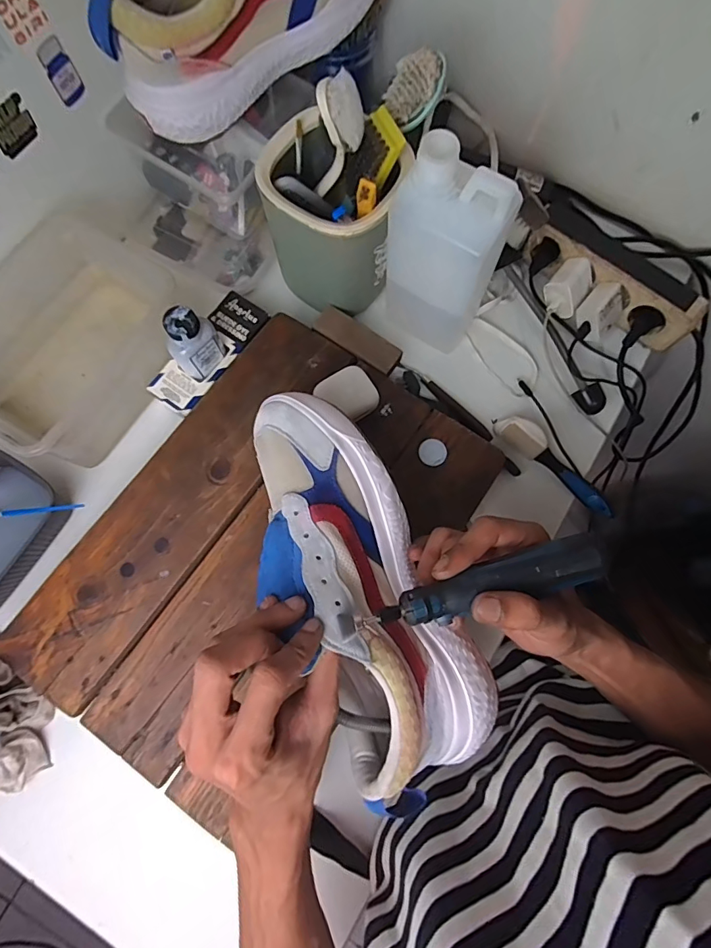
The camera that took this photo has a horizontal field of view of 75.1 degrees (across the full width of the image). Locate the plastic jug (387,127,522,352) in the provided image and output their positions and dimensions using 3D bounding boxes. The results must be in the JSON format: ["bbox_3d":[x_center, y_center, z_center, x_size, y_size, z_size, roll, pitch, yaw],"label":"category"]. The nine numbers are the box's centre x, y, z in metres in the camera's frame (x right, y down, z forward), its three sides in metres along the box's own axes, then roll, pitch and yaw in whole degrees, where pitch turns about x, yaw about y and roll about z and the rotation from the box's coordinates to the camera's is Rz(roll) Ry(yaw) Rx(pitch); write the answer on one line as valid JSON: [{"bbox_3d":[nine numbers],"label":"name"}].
[{"bbox_3d":[0.080,-0.196,0.422,0.090,0.203,0.067,27,78,5],"label":"plastic jug"}]

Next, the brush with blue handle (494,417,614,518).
[{"bbox_3d":[0.207,-0.010,0.475,0.141,0.025,0.025,42,80,9],"label":"brush with blue handle"}]

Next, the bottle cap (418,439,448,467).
[{"bbox_3d":[0.075,-0.021,0.448,0.027,0.004,0.027,0,77,-1],"label":"bottle cap"}]

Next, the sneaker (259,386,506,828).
[{"bbox_3d":[0.001,0.072,0.325,0.109,0.086,0.281,-23,83,-6],"label":"sneaker"}]

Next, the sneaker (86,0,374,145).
[{"bbox_3d":[-0.083,-0.424,0.405,0.294,0.095,0.097,-36,80,-9],"label":"sneaker"}]

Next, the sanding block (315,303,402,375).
[{"bbox_3d":[0.002,-0.140,0.477,0.096,0.013,0.032,35,79,7],"label":"sanding block"}]

